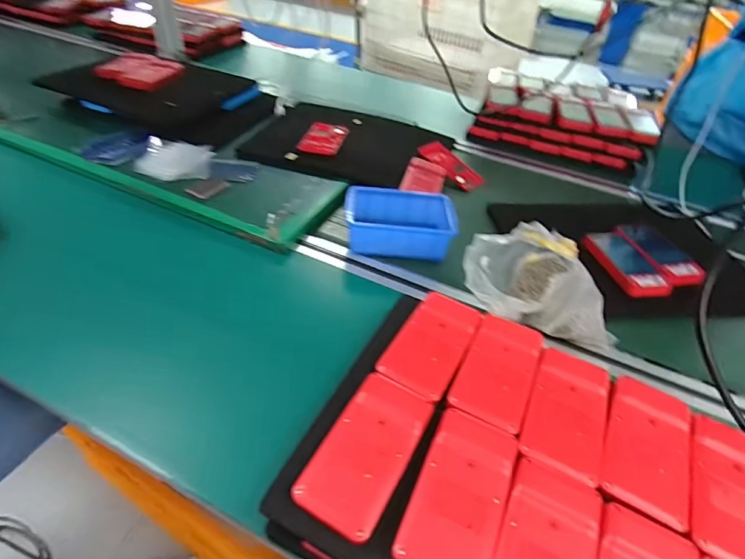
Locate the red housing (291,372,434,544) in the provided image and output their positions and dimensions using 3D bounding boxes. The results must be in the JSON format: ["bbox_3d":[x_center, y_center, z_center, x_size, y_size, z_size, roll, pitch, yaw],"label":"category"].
[{"bbox_3d":[-0.002,0.130,0.322,0.062,0.009,0.119,24,45,18],"label":"red housing"}]

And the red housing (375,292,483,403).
[{"bbox_3d":[0.058,0.058,0.398,0.064,0.008,0.118,24,45,18],"label":"red housing"}]

